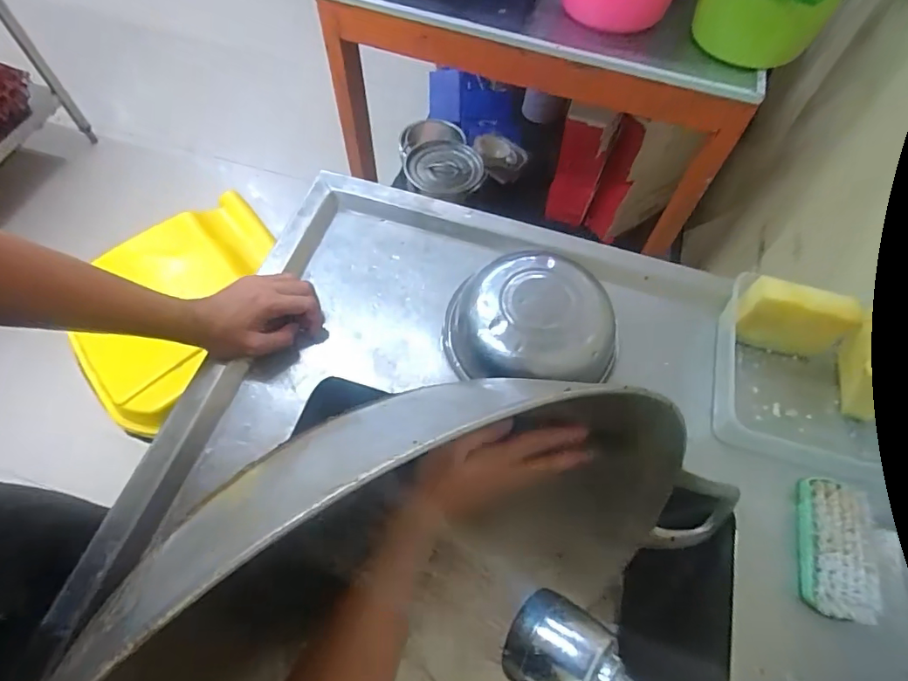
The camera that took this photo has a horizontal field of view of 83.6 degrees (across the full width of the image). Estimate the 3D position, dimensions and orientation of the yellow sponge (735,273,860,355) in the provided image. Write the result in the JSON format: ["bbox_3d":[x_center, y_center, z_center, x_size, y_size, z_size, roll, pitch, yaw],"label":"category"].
[{"bbox_3d":[0.378,-0.025,0.564,0.126,0.088,0.047,8,62,4],"label":"yellow sponge"}]

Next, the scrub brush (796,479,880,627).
[{"bbox_3d":[0.364,0.199,0.484,0.055,0.032,0.124,17,63,8],"label":"scrub brush"}]

